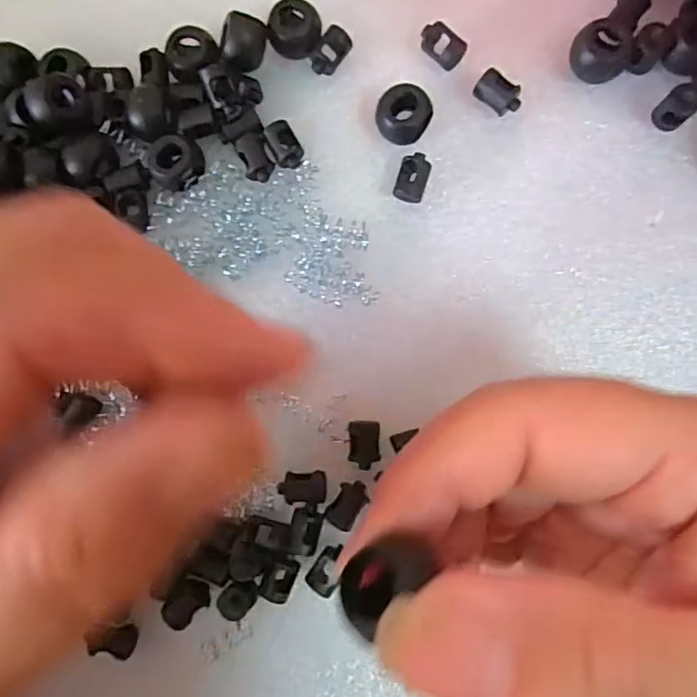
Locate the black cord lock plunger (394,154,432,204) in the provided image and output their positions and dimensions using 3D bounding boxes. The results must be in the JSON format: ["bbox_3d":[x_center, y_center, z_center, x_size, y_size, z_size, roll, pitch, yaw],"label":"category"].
[{"bbox_3d":[0.021,-0.054,0.179,0.009,0.008,0.016,14,88,6],"label":"black cord lock plunger"}]

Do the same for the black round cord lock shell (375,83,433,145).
[{"bbox_3d":[0.018,-0.074,0.178,0.017,0.015,0.015,-5,86,5],"label":"black round cord lock shell"}]

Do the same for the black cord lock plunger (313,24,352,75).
[{"bbox_3d":[-0.005,-0.098,0.184,0.007,0.008,0.016,31,89,7],"label":"black cord lock plunger"}]

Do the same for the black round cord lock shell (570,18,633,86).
[{"bbox_3d":[0.079,-0.092,0.174,0.015,0.013,0.016,0,85,6],"label":"black round cord lock shell"}]

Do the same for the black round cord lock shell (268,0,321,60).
[{"bbox_3d":[-0.017,-0.105,0.182,0.017,0.008,0.015,10,87,7],"label":"black round cord lock shell"}]

